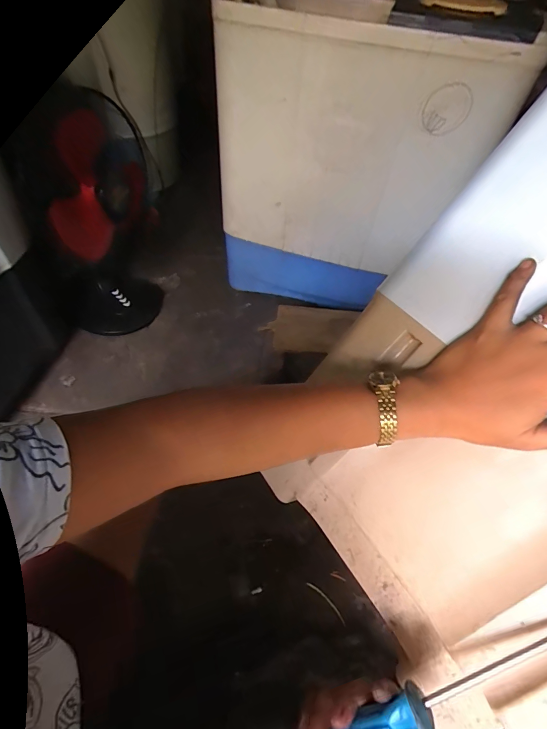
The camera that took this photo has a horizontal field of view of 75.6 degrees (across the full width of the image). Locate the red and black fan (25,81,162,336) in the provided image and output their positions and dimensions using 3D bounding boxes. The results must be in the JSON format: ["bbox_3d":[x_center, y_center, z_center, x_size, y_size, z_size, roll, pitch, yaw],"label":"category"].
[{"bbox_3d":[-0.482,-0.351,0.990,0.273,0.607,0.216,-20,55,-21],"label":"red and black fan"}]

